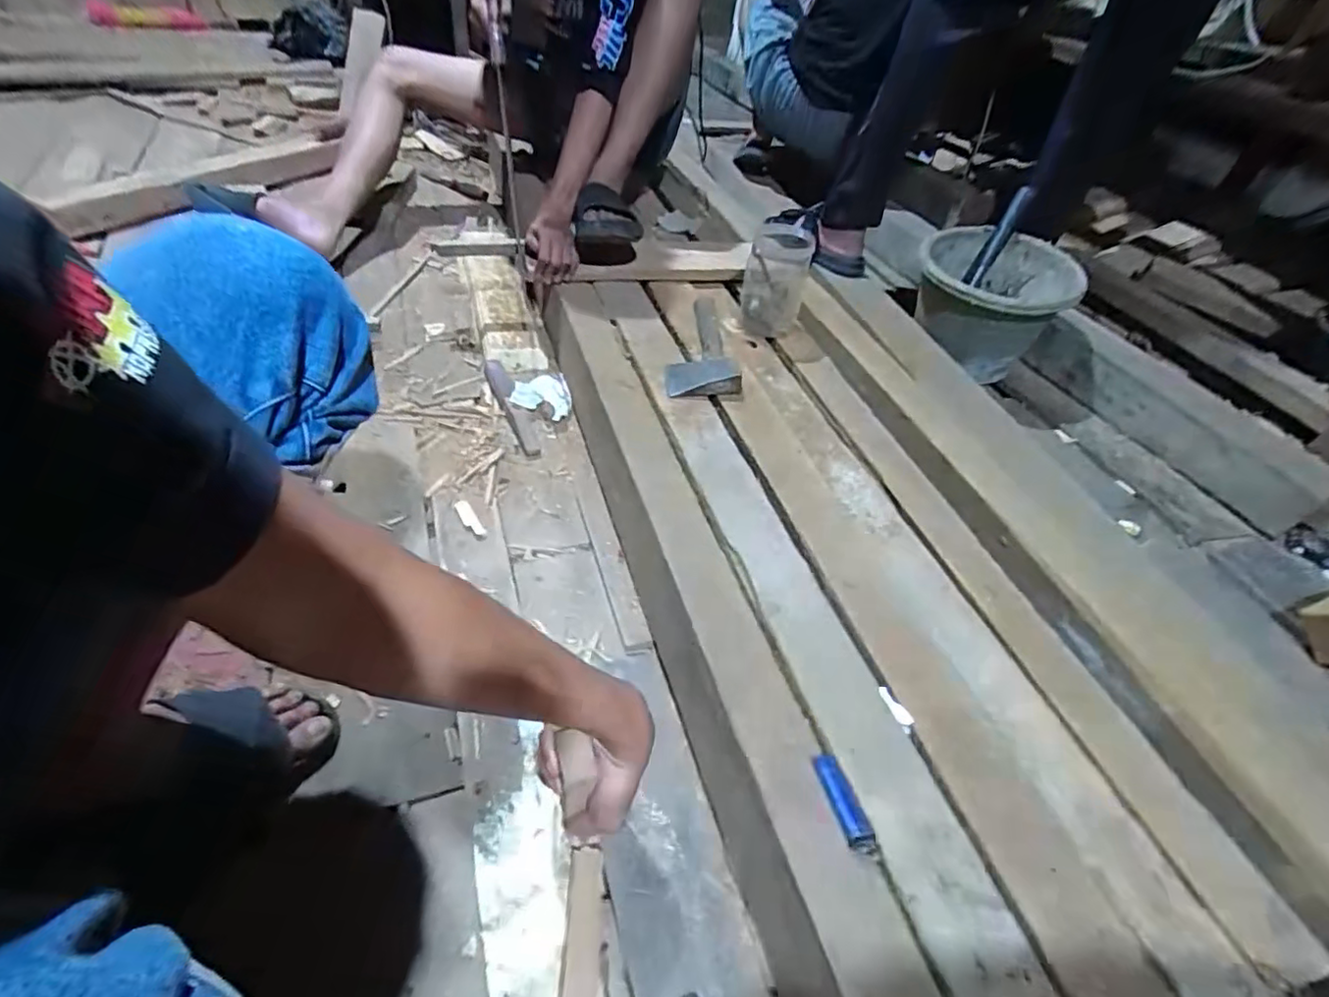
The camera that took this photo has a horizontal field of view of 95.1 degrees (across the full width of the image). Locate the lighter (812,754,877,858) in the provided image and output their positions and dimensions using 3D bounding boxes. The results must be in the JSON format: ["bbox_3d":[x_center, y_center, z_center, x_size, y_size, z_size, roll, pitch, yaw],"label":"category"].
[{"bbox_3d":[0.146,0.249,0.492,0.021,0.013,0.079,-10,50,-16],"label":"lighter"}]

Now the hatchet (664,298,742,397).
[{"bbox_3d":[0.057,-0.250,0.940,0.103,0.023,0.278,5,47,-3],"label":"hatchet"}]

